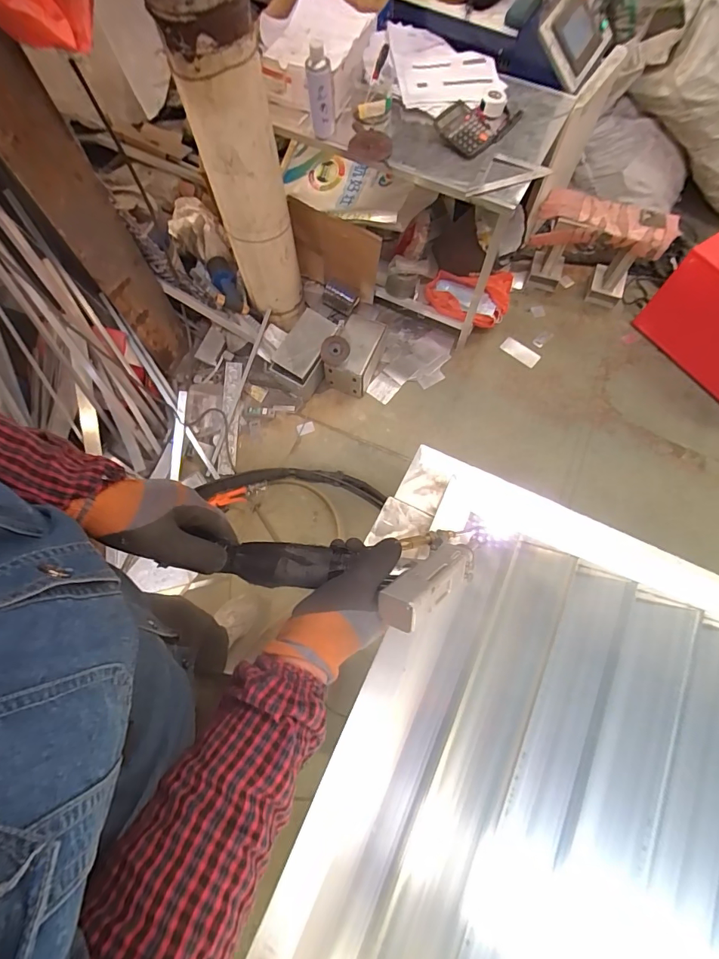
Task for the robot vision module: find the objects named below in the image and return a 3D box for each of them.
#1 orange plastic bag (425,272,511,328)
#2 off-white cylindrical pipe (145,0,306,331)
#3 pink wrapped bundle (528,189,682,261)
[{"bbox_3d":[0.400,-0.668,1.579,0.308,0.119,0.166,0,70,1],"label":"orange plastic bag"},{"bbox_3d":[-0.311,-0.818,1.221,0.197,0.887,0.176,-12,70,-3],"label":"off-white cylindrical pipe"},{"bbox_3d":[0.860,-0.889,1.528,0.454,0.120,0.207,15,71,6],"label":"pink wrapped bundle"}]

